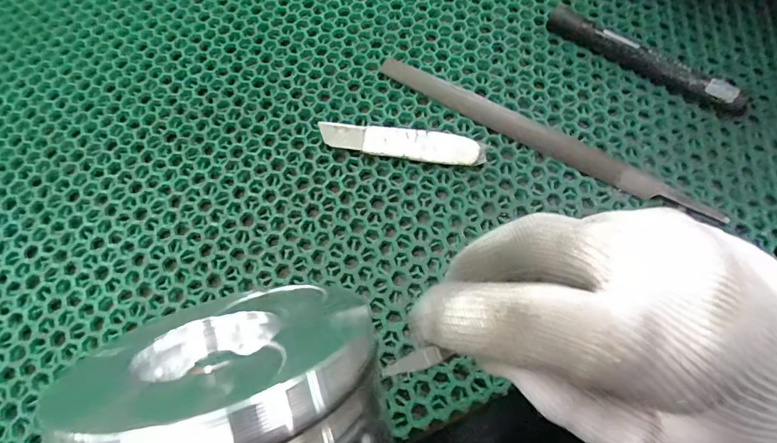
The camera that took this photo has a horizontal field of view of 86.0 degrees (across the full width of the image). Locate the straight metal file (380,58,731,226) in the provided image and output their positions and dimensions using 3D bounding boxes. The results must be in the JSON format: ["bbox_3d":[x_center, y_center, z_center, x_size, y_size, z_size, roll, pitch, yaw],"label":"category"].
[{"bbox_3d":[0.102,-0.060,0.286,0.239,0.004,0.020,29,72,12],"label":"straight metal file"}]

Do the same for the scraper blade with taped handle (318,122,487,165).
[{"bbox_3d":[0.009,-0.052,0.282,0.110,0.010,0.021,7,69,4],"label":"scraper blade with taped handle"}]

